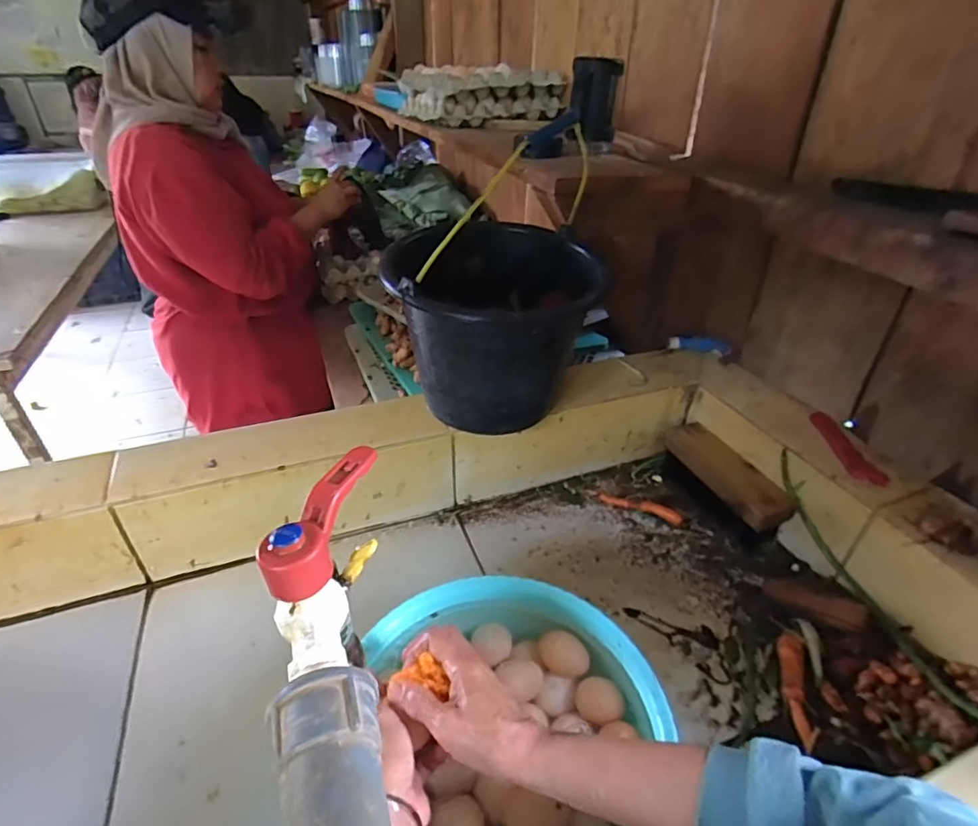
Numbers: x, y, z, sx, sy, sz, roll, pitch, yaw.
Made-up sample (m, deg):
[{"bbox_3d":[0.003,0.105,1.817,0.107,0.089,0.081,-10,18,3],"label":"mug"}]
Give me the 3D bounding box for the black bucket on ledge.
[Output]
[{"bbox_3d":[0.006,-0.112,0.701,0.258,0.218,0.254,-1,34,-2],"label":"black bucket on ledge"}]

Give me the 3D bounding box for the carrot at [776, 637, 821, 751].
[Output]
[{"bbox_3d":[0.318,0.286,0.549,0.023,0.019,0.118,10,35,14],"label":"carrot"}]

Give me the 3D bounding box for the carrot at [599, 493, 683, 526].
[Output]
[{"bbox_3d":[0.221,0.137,0.768,0.122,0.019,0.024,14,36,20],"label":"carrot"}]

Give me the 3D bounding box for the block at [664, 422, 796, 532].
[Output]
[{"bbox_3d":[0.332,0.080,0.745,0.063,0.032,0.198,-11,36,-17],"label":"block"}]

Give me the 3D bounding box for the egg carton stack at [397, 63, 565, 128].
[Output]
[{"bbox_3d":[-0.032,-0.717,1.185,0.258,0.095,0.298,-19,38,-27],"label":"egg carton stack"}]

